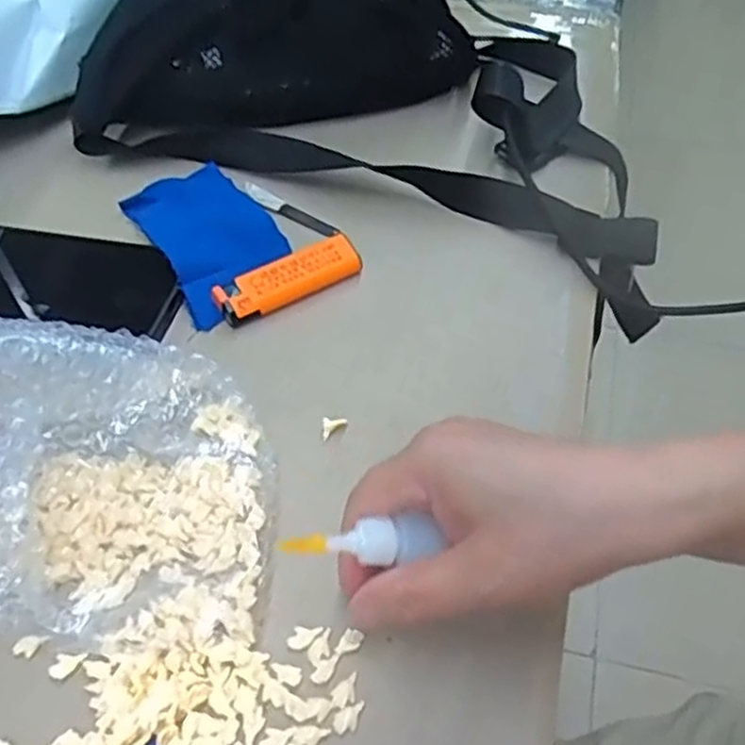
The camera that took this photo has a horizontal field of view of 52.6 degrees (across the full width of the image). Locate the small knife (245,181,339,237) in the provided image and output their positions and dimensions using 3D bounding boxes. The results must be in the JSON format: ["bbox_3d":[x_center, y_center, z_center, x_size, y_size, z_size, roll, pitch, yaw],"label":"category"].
[{"bbox_3d":[-0.052,-0.098,0.458,0.072,0.004,0.010,32,59,23],"label":"small knife"}]

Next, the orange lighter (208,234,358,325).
[{"bbox_3d":[-0.045,-0.051,0.408,0.080,0.007,0.028,-28,84,-21],"label":"orange lighter"}]

